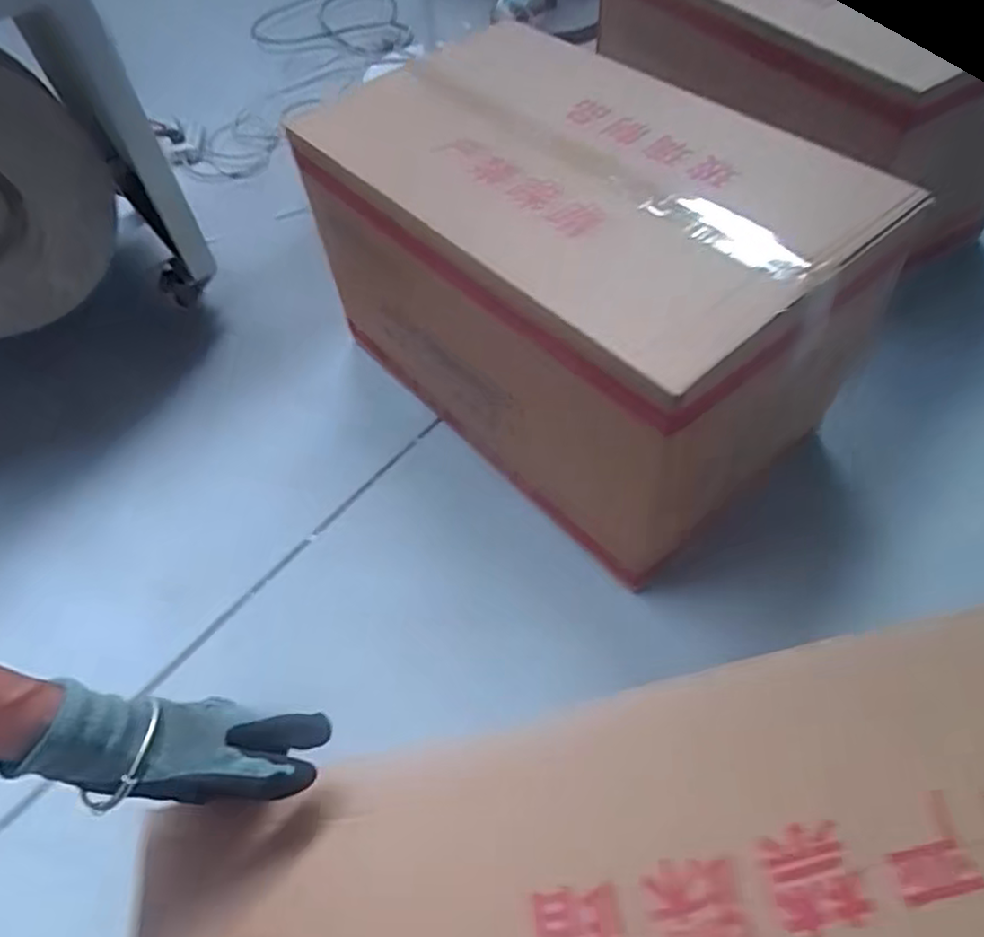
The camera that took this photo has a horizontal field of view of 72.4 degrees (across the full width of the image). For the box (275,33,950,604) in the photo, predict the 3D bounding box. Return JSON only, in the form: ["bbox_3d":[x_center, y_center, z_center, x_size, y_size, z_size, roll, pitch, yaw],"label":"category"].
[{"bbox_3d":[0.131,-0.275,0.981,0.458,0.383,0.706,-38,60,-20],"label":"box"}]

